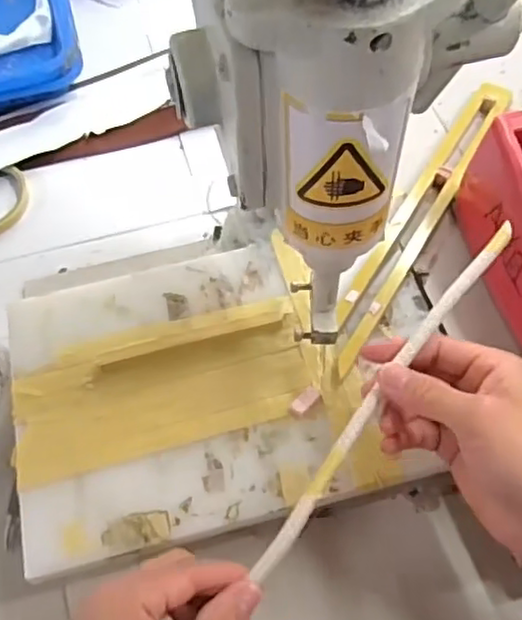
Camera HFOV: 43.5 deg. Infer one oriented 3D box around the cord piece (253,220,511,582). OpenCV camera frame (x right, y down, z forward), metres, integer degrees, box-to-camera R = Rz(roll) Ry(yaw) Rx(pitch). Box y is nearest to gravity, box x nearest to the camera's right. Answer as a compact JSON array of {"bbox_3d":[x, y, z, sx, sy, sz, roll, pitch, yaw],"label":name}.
[{"bbox_3d":[0.073,0.045,0.375,0.014,0.007,0.246,34,77,20],"label":"cord piece"}]

